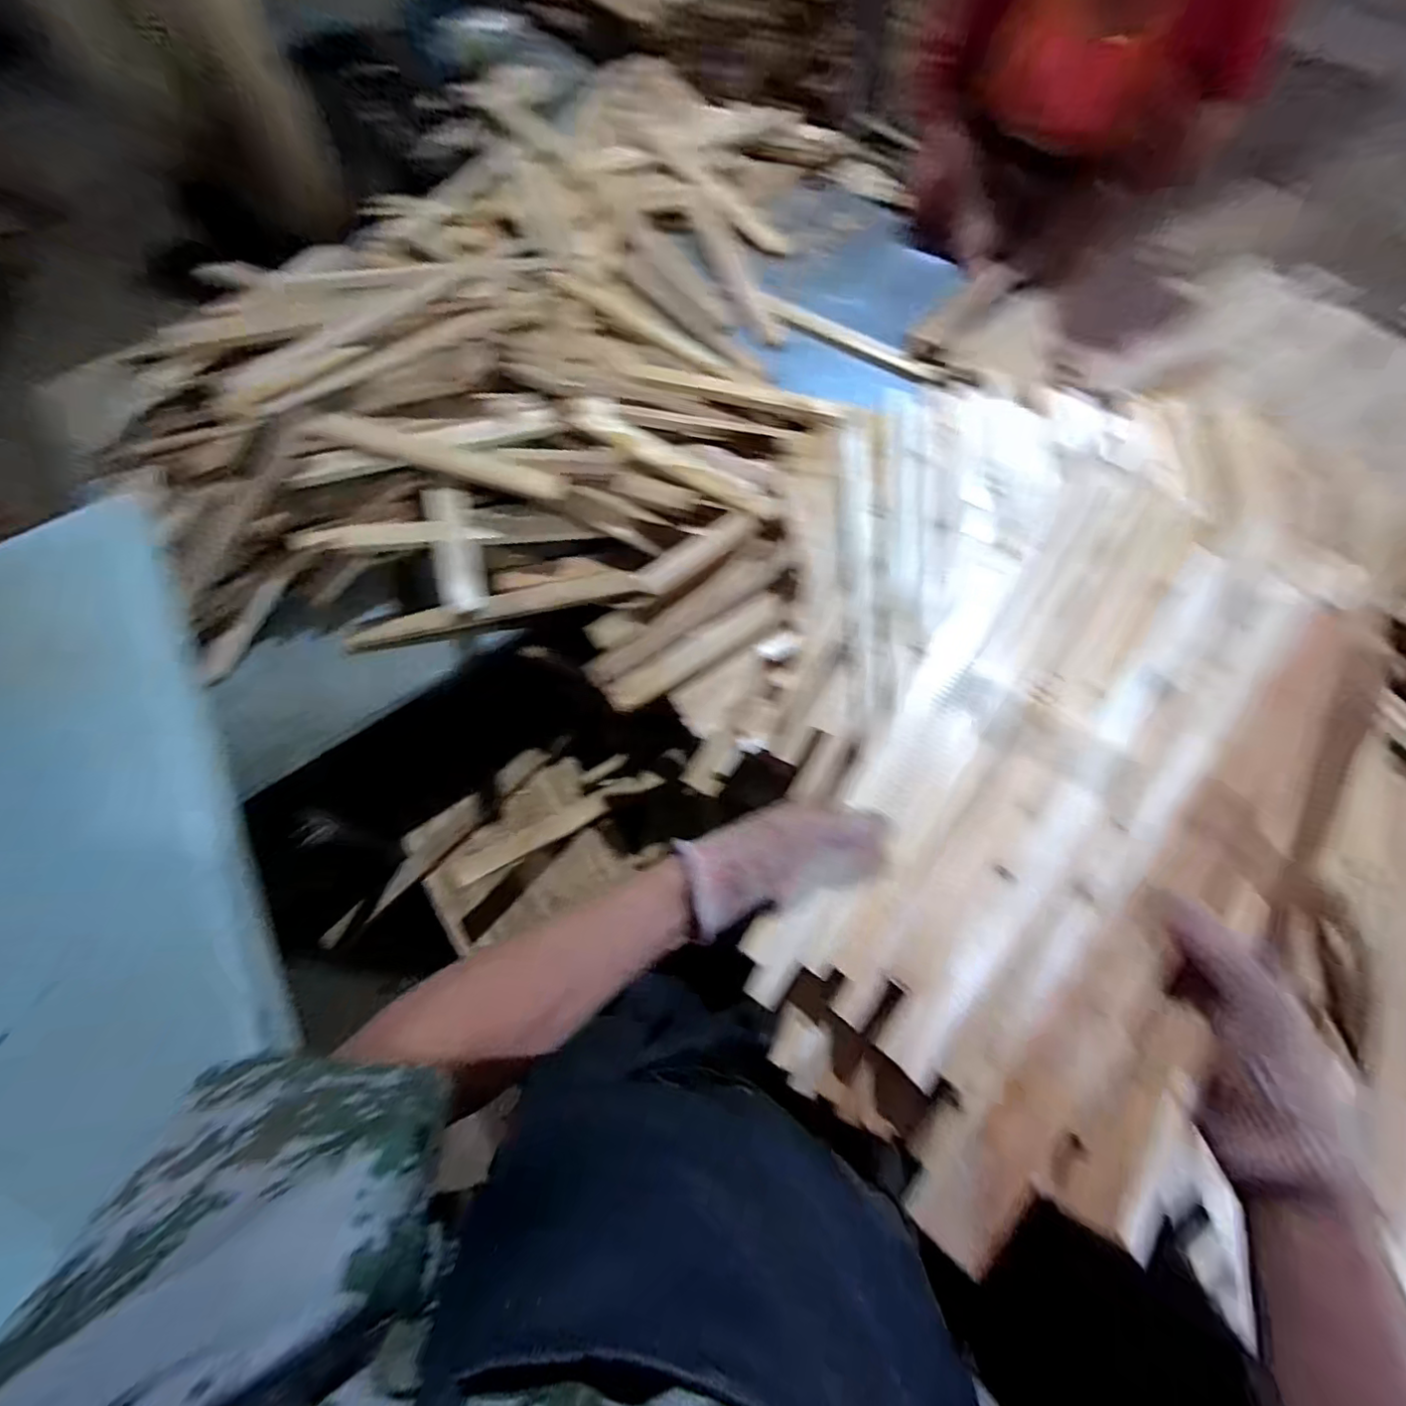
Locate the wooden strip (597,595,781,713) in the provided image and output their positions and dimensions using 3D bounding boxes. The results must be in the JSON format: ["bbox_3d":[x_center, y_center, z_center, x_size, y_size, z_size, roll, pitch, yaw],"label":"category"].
[{"bbox_3d":[-0.012,-0.073,0.814,0.263,0.019,0.070,-32,53,-7],"label":"wooden strip"}]

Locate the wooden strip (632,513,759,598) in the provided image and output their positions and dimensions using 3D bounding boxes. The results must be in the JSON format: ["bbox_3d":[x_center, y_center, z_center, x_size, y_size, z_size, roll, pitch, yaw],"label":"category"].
[{"bbox_3d":[-0.009,-0.219,0.873,0.188,0.018,0.059,-32,68,1],"label":"wooden strip"}]

